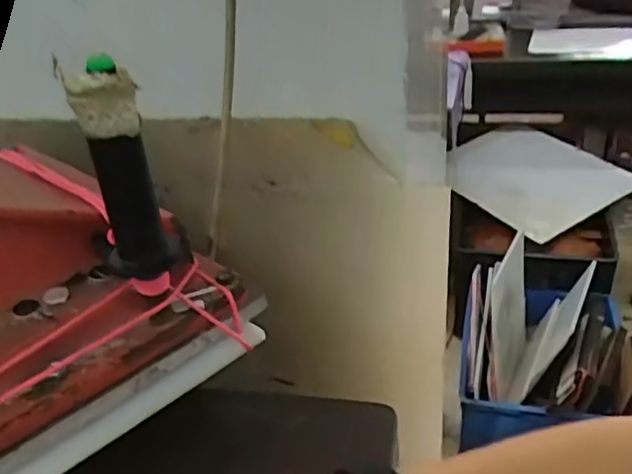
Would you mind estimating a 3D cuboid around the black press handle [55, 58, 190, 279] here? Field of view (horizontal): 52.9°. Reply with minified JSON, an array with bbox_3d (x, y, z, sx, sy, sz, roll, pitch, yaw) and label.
[{"bbox_3d":[-0.121,-0.042,0.416,0.048,0.152,0.055,-12,31,-12],"label":"black press handle"}]

